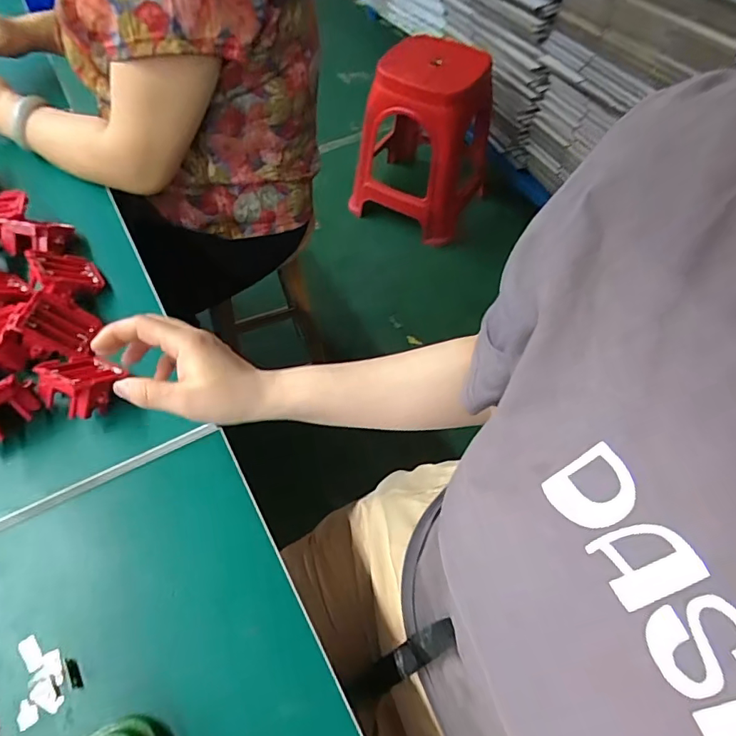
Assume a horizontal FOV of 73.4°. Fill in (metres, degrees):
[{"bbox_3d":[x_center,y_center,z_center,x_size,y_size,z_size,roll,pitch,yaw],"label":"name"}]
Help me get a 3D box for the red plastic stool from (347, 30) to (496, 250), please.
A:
[{"bbox_3d":[0.202,-0.754,1.615,0.376,0.446,0.445,23,58,12],"label":"red plastic stool"}]

